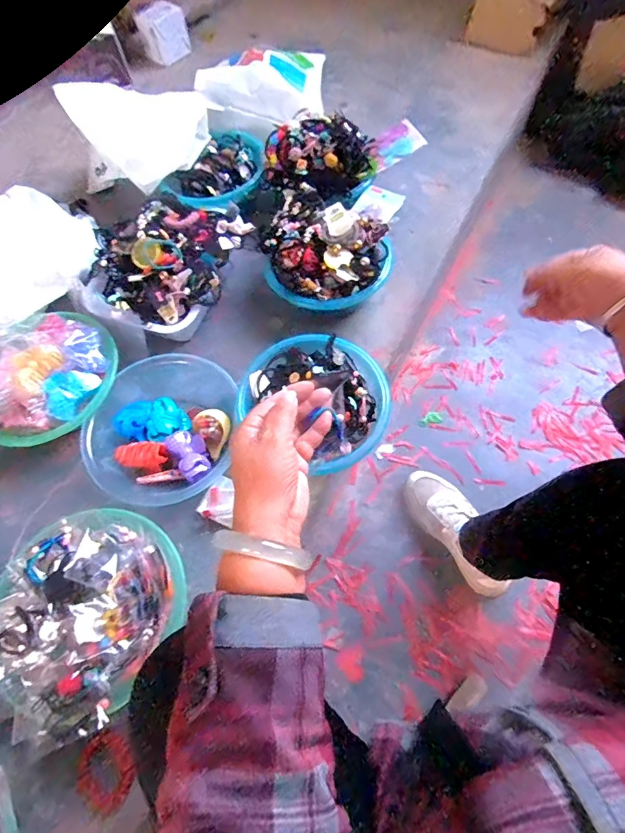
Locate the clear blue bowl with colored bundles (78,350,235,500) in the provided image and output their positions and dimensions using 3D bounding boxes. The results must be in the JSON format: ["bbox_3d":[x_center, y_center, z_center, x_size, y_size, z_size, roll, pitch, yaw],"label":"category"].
[{"bbox_3d":[-0.232,0.017,0.653,0.216,0.064,0.226,-1,65,3],"label":"clear blue bowl with colored bundles"}]

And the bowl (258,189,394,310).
[{"bbox_3d":[0.022,-0.295,0.732,0.228,0.086,0.217,12,67,9],"label":"bowl"}]

